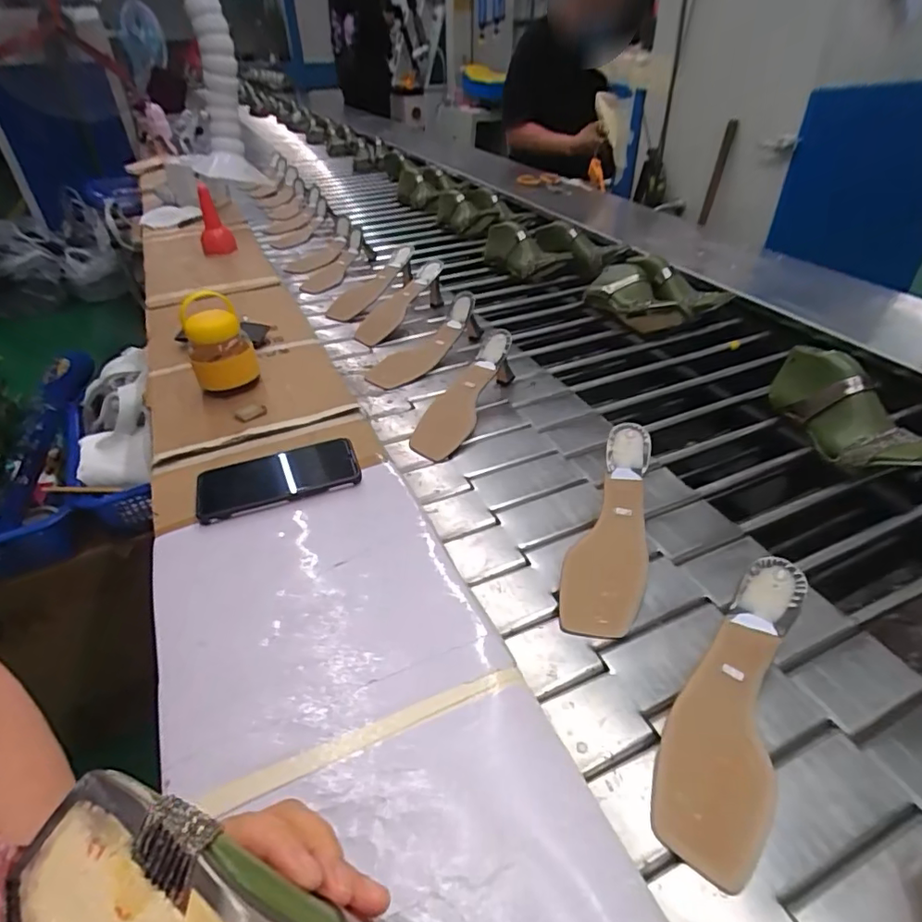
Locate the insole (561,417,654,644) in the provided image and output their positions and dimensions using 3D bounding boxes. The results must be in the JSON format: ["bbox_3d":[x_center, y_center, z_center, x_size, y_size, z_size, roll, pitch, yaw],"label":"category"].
[{"bbox_3d":[0.151,0.063,0.538,0.070,0.021,0.227,11,61,17],"label":"insole"}]

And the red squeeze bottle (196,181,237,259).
[{"bbox_3d":[-0.530,-0.510,1.161,0.068,0.135,0.066,-16,40,-18],"label":"red squeeze bottle"}]

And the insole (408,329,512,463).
[{"bbox_3d":[0.000,-0.092,0.744,0.077,0.029,0.225,20,66,26],"label":"insole"}]

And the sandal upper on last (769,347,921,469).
[{"bbox_3d":[0.470,-0.055,0.662,0.080,0.094,0.212,-7,39,-6],"label":"sandal upper on last"}]

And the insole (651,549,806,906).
[{"bbox_3d":[0.202,0.177,0.402,0.072,0.028,0.222,18,64,24],"label":"insole"}]

